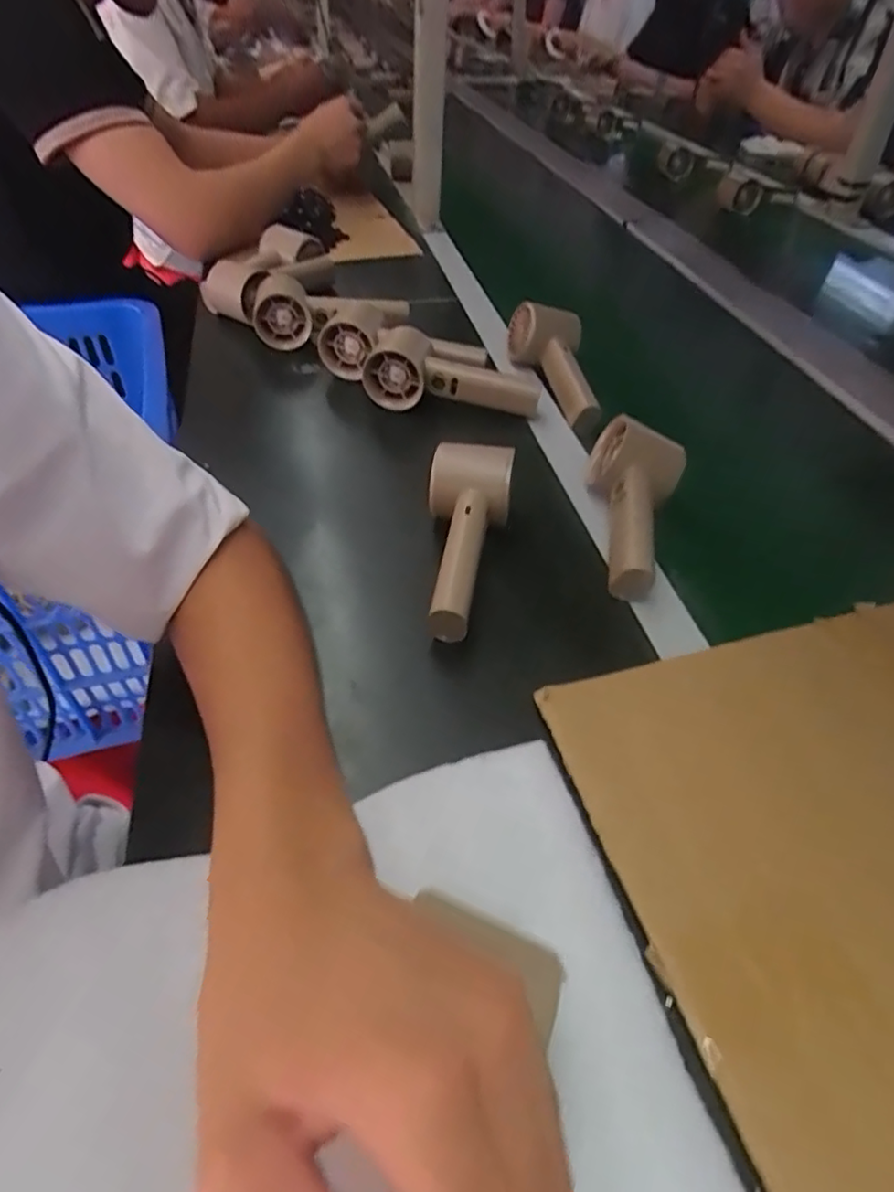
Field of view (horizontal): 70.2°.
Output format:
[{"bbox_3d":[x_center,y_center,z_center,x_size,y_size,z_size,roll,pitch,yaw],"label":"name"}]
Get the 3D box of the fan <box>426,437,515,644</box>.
[{"bbox_3d":[0.009,-0.039,0.425,0.056,0.054,0.142,7,46,6],"label":"fan"}]

